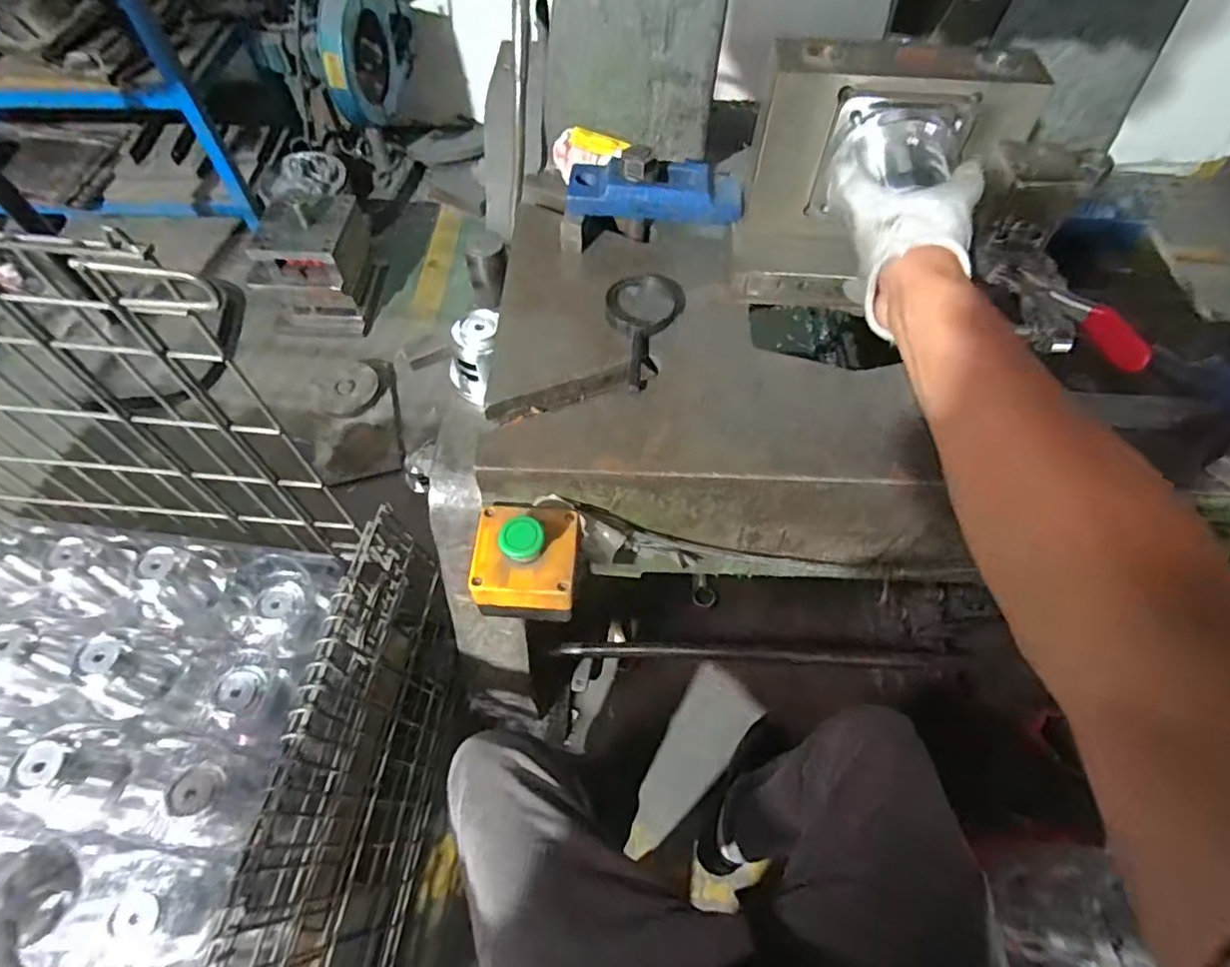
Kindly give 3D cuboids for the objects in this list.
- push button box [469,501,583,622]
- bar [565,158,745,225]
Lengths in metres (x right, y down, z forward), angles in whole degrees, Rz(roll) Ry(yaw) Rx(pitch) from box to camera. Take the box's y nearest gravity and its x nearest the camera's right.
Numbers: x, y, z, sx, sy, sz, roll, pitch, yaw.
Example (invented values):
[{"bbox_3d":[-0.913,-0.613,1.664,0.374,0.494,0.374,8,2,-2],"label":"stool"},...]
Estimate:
[{"bbox_3d":[-0.068,0.058,0.477,0.080,0.059,0.089,3,60,1],"label":"push button box"},{"bbox_3d":[0.037,-0.274,0.558,0.158,0.032,0.066,-3,60,-2],"label":"bar"}]

